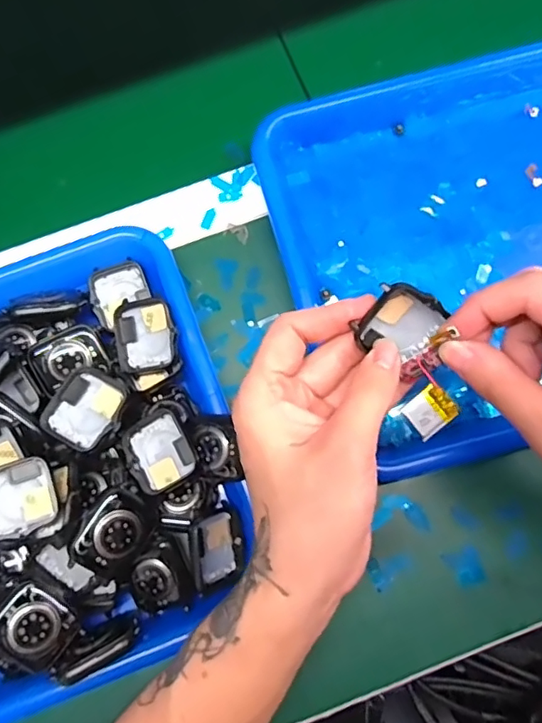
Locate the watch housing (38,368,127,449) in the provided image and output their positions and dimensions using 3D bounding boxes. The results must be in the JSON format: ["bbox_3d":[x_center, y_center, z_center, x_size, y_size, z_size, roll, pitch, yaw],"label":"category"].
[{"bbox_3d":[-0.103,0.027,0.307,0.037,0.007,0.043,26,68,10],"label":"watch housing"}]

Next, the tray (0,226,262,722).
[{"bbox_3d":[-0.180,0.074,0.312,0.318,0.068,0.249,-20,78,-3],"label":"tray"}]

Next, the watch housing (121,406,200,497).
[{"bbox_3d":[-0.064,0.051,0.313,0.037,0.010,0.042,-28,79,-5],"label":"watch housing"}]

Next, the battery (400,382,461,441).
[{"bbox_3d":[0.074,0.023,0.253,0.021,0.006,0.019,-38,80,-7],"label":"battery"}]

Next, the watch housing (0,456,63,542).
[{"bbox_3d":[-0.136,0.073,0.291,0.043,0.008,0.038,-21,80,-13],"label":"watch housing"}]

